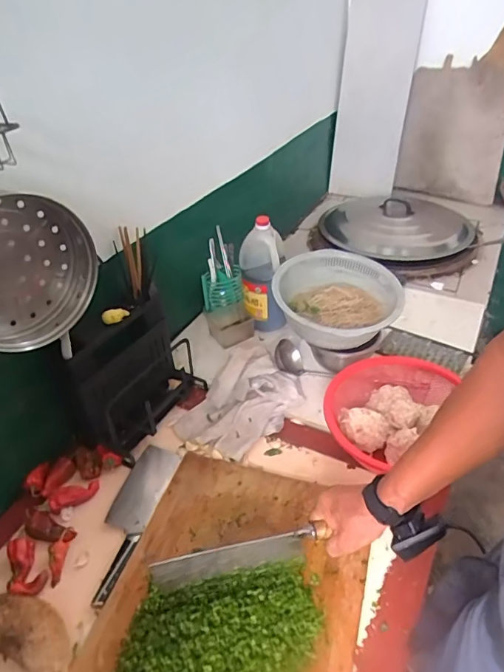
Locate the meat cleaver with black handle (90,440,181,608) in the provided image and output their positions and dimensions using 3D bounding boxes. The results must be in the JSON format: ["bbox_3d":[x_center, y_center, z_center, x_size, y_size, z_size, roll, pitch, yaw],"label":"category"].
[{"bbox_3d":[-0.220,0.316,0.830,0.090,0.016,0.291,9,41,17],"label":"meat cleaver with black handle"}]

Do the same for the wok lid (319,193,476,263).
[{"bbox_3d":[0.520,-0.441,1.702,0.506,0.086,0.535,-3,39,3],"label":"wok lid"}]

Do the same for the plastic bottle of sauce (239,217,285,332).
[{"bbox_3d":[0.028,-0.150,1.152,0.103,0.271,0.094,-3,39,3],"label":"plastic bottle of sauce"}]

